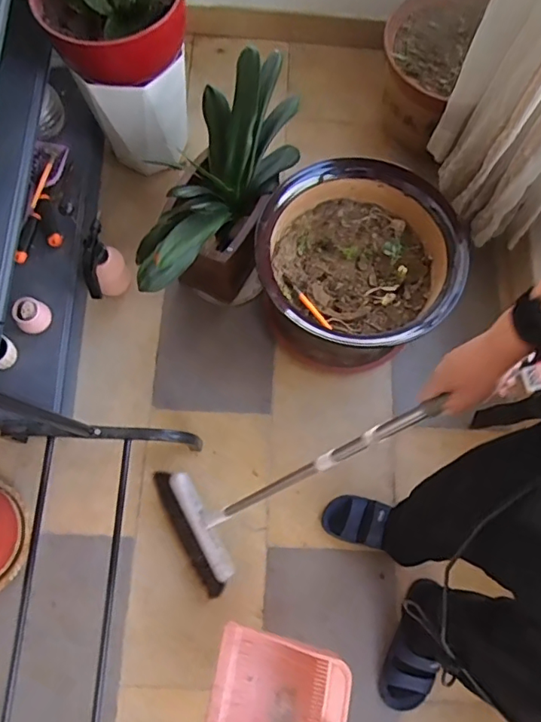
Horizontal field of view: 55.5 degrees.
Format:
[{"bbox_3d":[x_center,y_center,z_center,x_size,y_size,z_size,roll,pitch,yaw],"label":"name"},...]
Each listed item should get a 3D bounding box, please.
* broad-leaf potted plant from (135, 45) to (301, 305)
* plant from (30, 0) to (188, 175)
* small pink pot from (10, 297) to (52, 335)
[{"bbox_3d":[-0.107,-0.334,1.135,0.232,0.424,0.508,17,73,2],"label":"broad-leaf potted plant"},{"bbox_3d":[-0.318,-0.718,1.143,0.286,0.505,0.307,1,73,-3],"label":"plant"},{"bbox_3d":[-0.532,-0.103,1.144,0.064,0.060,0.065,1,73,-3],"label":"small pink pot"}]

